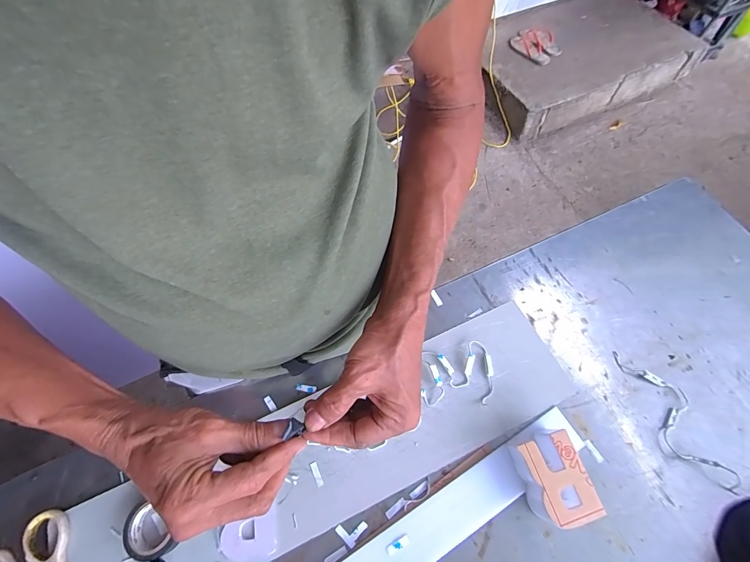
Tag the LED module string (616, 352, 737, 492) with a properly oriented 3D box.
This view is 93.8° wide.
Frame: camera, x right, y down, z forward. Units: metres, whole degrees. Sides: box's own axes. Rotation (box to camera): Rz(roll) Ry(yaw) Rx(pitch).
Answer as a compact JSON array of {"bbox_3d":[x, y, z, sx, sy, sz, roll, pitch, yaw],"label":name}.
[{"bbox_3d":[0.359,0.159,0.419,0.051,0.015,0.165,-16,63,-7],"label":"LED module string"}]

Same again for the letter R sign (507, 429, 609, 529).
[{"bbox_3d":[0.190,0.212,0.377,0.054,0.048,0.083,-15,63,-7],"label":"letter R sign"}]

